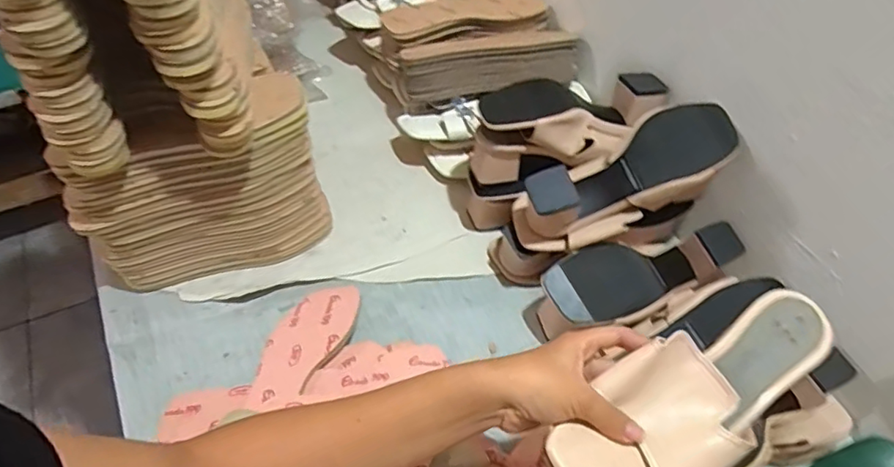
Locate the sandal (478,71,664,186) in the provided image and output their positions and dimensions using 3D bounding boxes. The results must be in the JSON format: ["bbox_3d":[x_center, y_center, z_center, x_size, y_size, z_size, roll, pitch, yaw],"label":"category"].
[{"bbox_3d":[0.144,-0.131,0.679,0.232,0.080,0.100,-5,54,-6],"label":"sandal"}]

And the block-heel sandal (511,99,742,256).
[{"bbox_3d":[0.186,-0.068,0.605,0.249,0.082,0.094,-28,57,2],"label":"block-heel sandal"}]

